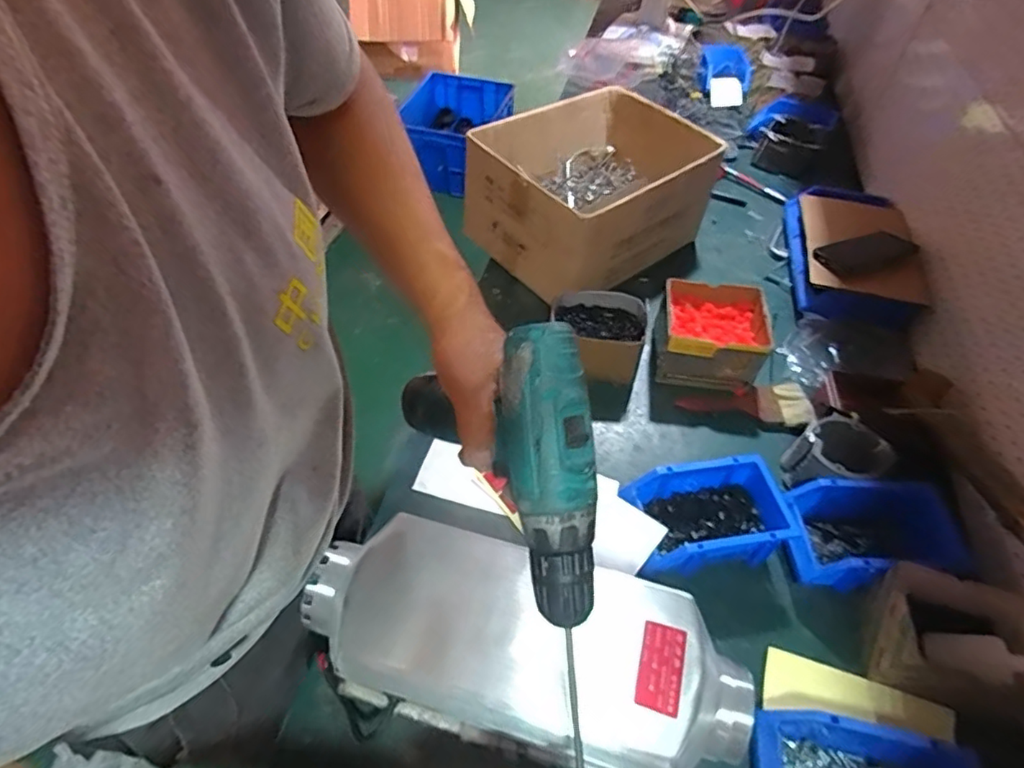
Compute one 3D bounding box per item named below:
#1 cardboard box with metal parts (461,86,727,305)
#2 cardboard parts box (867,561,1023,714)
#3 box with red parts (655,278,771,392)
[{"bbox_3d":[0.149,-0.355,1.048,0.387,0.181,0.326,-30,58,-26],"label":"cardboard box with metal parts"},{"bbox_3d":[0.467,0.273,0.605,0.146,0.081,0.105,18,51,11],"label":"cardboard parts box"},{"bbox_3d":[0.305,-0.074,0.903,0.161,0.103,0.142,9,50,4],"label":"box with red parts"}]

